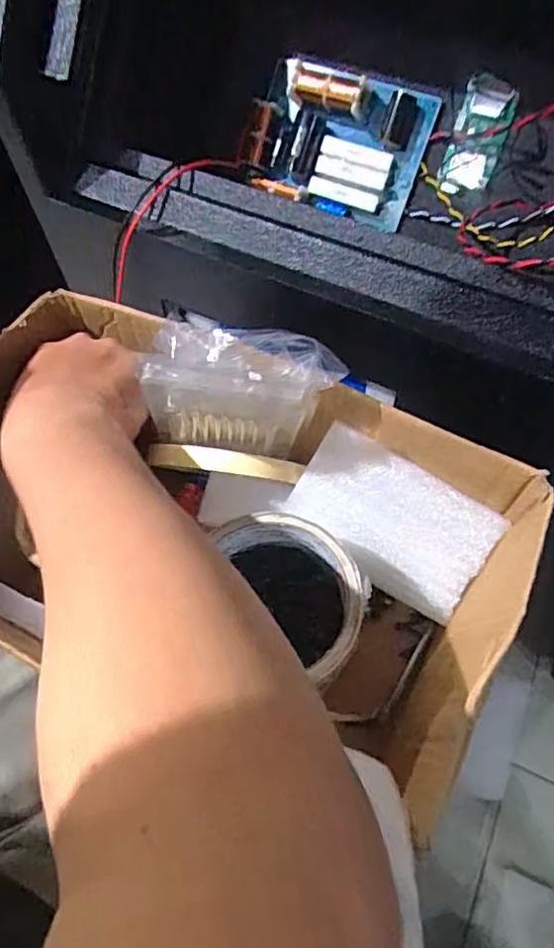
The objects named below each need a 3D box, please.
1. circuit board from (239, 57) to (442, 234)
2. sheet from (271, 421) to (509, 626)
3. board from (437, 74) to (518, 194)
[{"bbox_3d":[0.049,-0.287,0.519,0.156,0.108,0.027,20,20,9],"label":"circuit board"},{"bbox_3d":[0.063,0.028,0.337,0.110,0.005,0.071,31,107,3],"label":"sheet"},{"bbox_3d":[0.162,-0.272,0.484,0.041,0.082,0.012,23,28,15],"label":"board"}]

